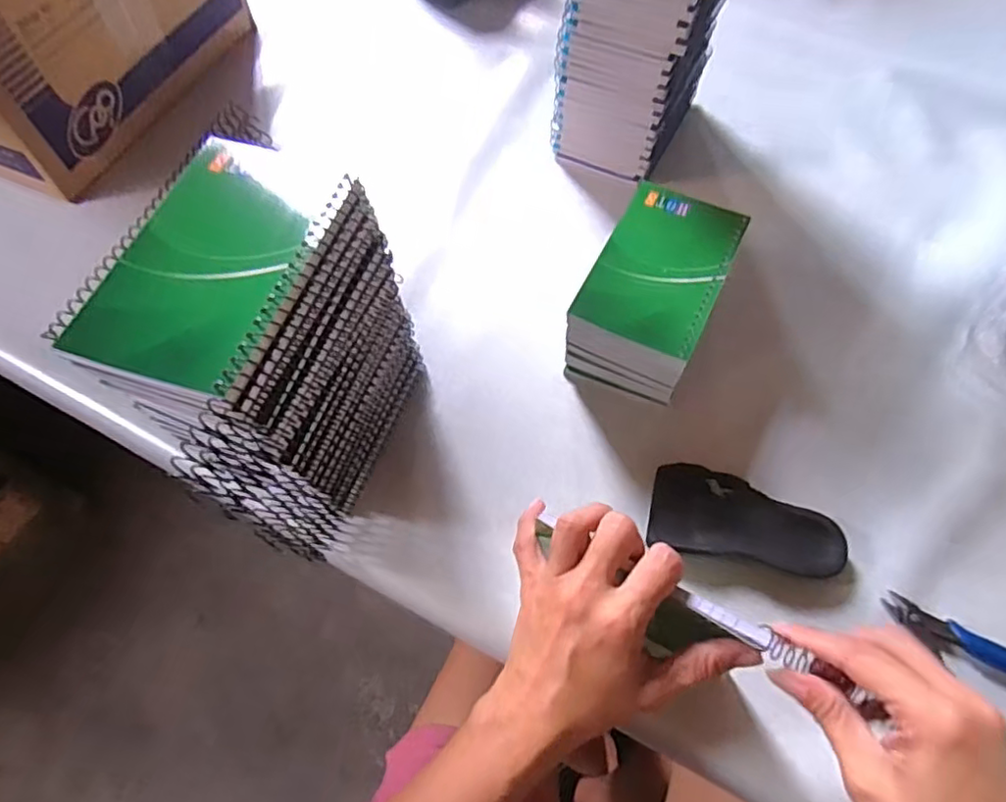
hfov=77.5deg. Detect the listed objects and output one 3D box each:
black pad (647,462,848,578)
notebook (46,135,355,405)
[{"bbox_3d":[0.158,0.077,0.409,0.117,0.017,0.055,12,64,8],"label":"black pad"},{"bbox_3d":[-0.129,-0.065,0.281,0.083,0.014,0.130,15,65,9],"label":"notebook"}]

